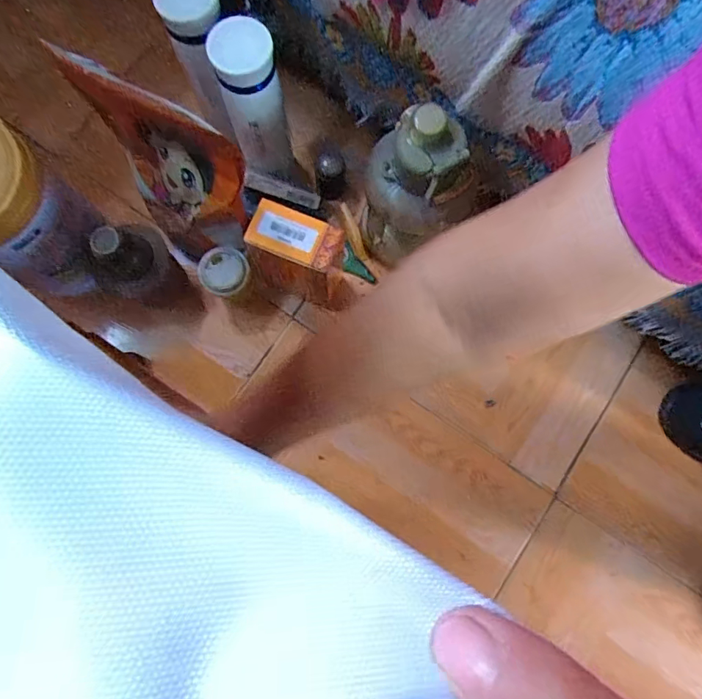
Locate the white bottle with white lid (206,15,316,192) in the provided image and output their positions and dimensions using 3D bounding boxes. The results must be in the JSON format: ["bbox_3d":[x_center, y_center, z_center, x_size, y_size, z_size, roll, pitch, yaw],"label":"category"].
[{"bbox_3d":[-0.108,-0.279,0.566,0.069,0.202,0.060,-17,79,-5],"label":"white bottle with white lid"}]

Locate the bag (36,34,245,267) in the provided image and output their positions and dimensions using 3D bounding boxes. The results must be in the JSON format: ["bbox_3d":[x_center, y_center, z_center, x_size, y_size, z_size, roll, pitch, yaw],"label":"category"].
[{"bbox_3d":[-0.191,-0.180,0.526,0.175,0.244,0.066,28,79,4],"label":"bag"}]

